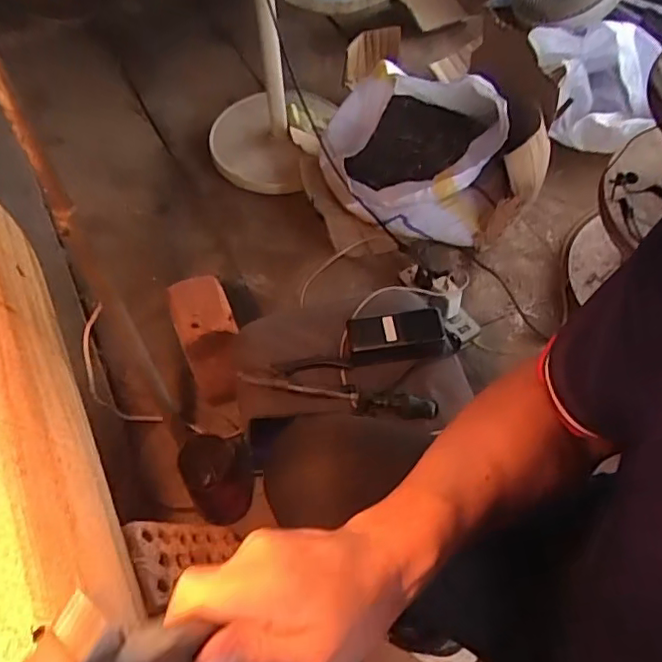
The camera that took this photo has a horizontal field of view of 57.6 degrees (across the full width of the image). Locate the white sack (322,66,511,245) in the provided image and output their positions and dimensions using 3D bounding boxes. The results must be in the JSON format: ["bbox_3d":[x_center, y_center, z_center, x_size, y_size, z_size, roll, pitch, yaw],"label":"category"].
[{"bbox_3d":[0.160,-0.344,1.210,0.347,0.238,0.307,0,56,2],"label":"white sack"}]

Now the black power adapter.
[{"bbox_3d":[0.091,0.008,0.830,0.135,0.049,0.056,-9,56,-4],"label":"black power adapter"}]

